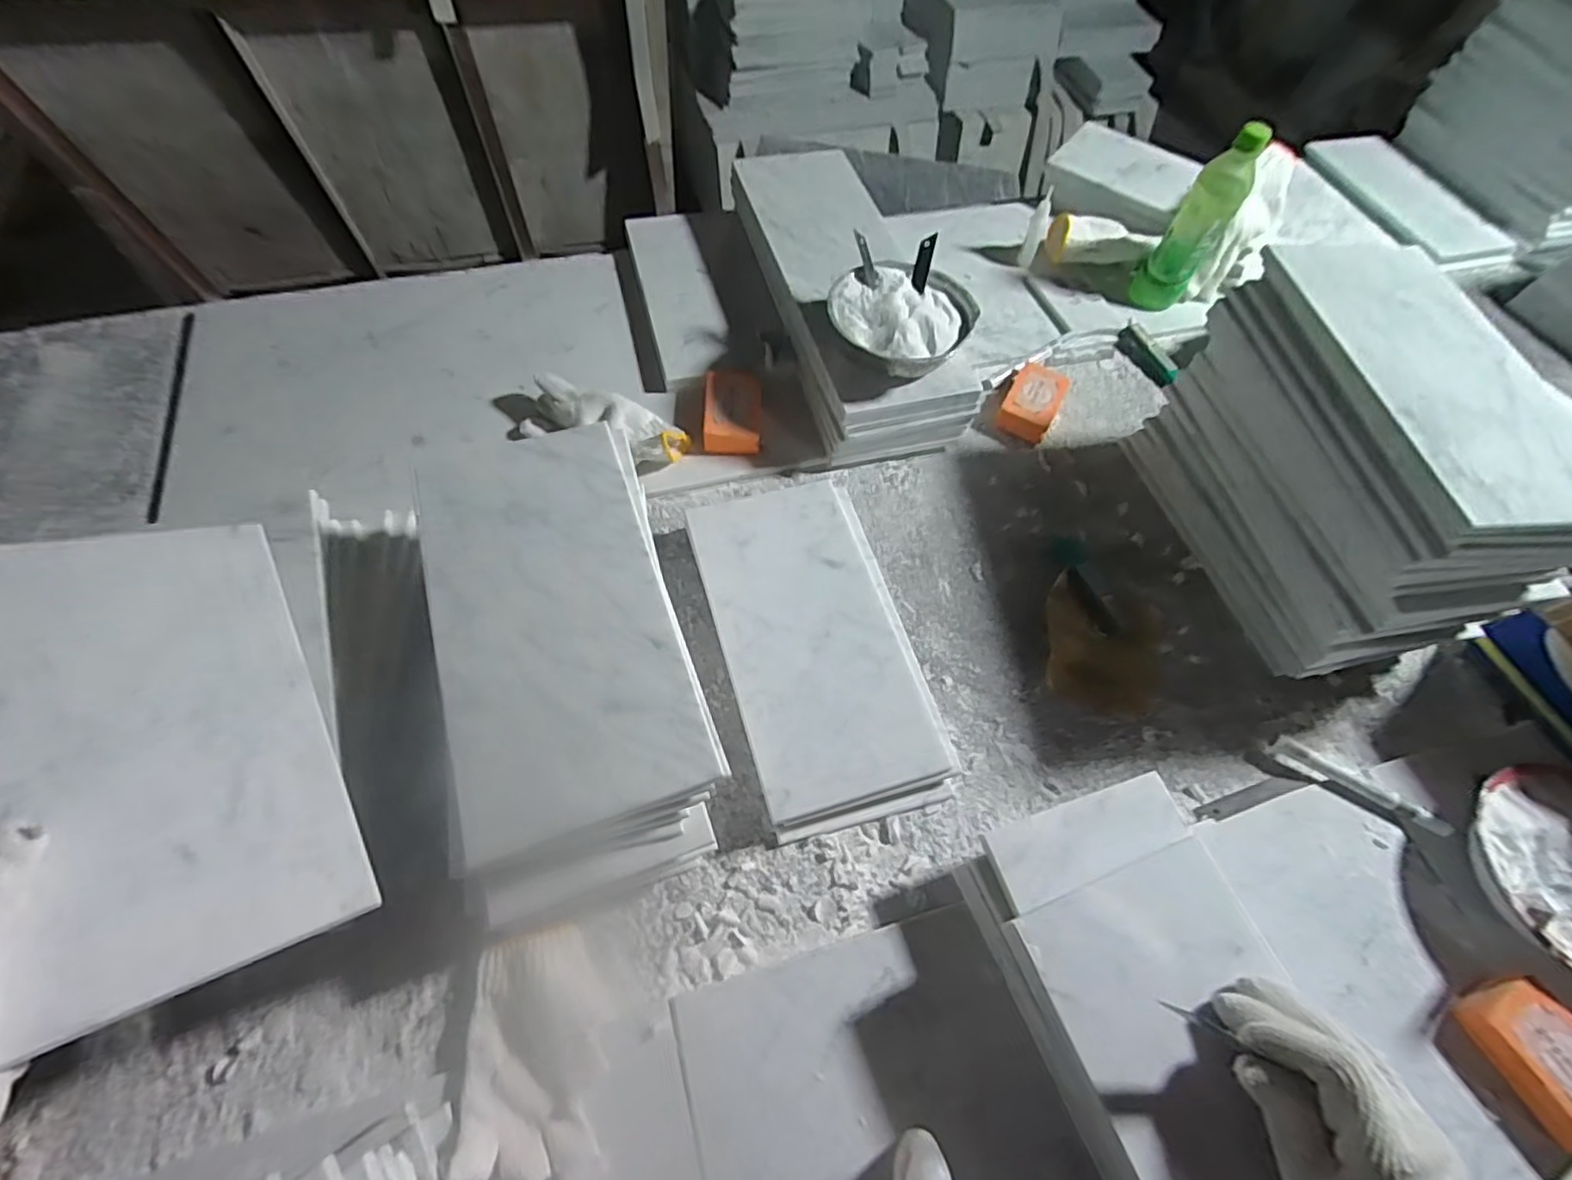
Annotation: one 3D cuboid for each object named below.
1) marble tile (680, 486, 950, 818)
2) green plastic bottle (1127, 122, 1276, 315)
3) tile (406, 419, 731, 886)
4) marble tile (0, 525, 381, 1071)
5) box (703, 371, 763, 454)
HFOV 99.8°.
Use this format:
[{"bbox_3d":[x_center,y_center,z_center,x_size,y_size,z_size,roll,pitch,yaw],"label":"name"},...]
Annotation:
[{"bbox_3d":[0.019,0.035,0.574,0.145,0.008,0.291,-14,63,-10],"label":"marble tile"},{"bbox_3d":[0.499,-0.444,0.807,0.069,0.199,0.064,30,65,14],"label":"green plastic bottle"},{"bbox_3d":[-0.162,0.009,0.456,0.148,0.012,0.307,-16,61,-14],"label":"tile"},{"bbox_3d":[-0.366,0.080,0.388,0.149,0.014,0.296,-14,58,-42],"label":"marble tile"},{"bbox_3d":[-0.057,-0.195,0.722,0.061,0.026,0.099,-1,61,-2],"label":"box"}]

